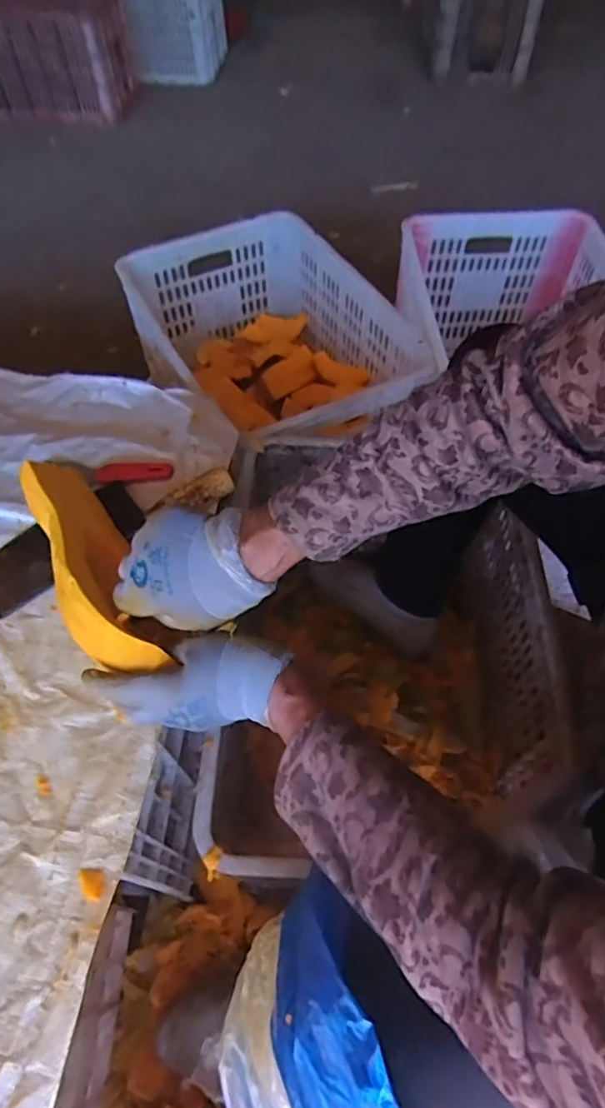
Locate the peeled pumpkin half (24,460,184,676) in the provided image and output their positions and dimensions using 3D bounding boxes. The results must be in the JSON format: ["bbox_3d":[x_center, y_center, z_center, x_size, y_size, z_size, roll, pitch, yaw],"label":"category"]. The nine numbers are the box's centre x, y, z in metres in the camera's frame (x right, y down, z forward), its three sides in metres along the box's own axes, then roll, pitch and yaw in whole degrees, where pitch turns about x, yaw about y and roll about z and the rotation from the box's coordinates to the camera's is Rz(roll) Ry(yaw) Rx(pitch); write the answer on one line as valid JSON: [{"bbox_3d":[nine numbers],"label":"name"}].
[{"bbox_3d":[-0.200,-0.001,0.543,0.066,0.071,0.296,-23,46,-14],"label":"peeled pumpkin half"}]

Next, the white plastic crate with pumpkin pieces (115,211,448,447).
[{"bbox_3d":[-0.054,-0.368,1.107,0.412,0.254,0.589,-29,61,-17],"label":"white plastic crate with pumpkin pieces"}]

